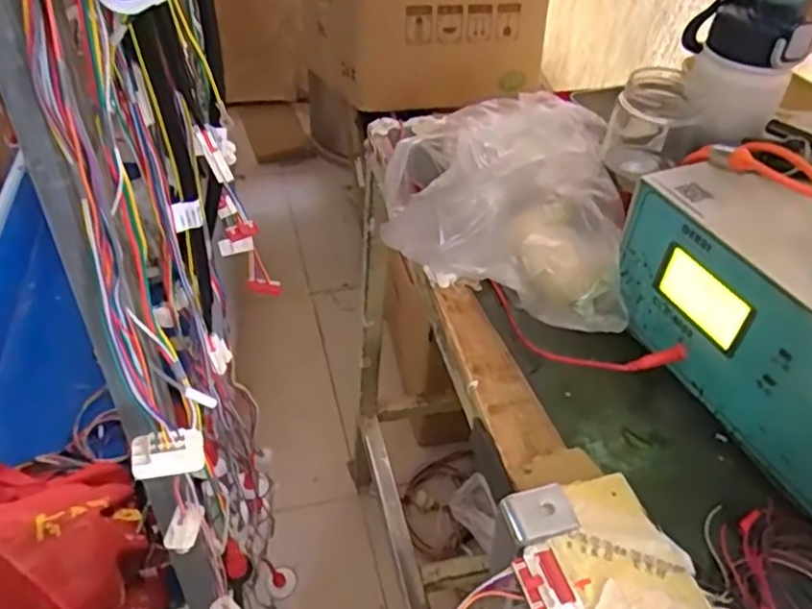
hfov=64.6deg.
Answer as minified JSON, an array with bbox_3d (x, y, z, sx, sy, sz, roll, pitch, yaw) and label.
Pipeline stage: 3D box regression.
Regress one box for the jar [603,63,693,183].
[{"bbox_3d":[0.206,-0.151,0.558,0.057,0.092,0.059,16,44,13],"label":"jar"}]

